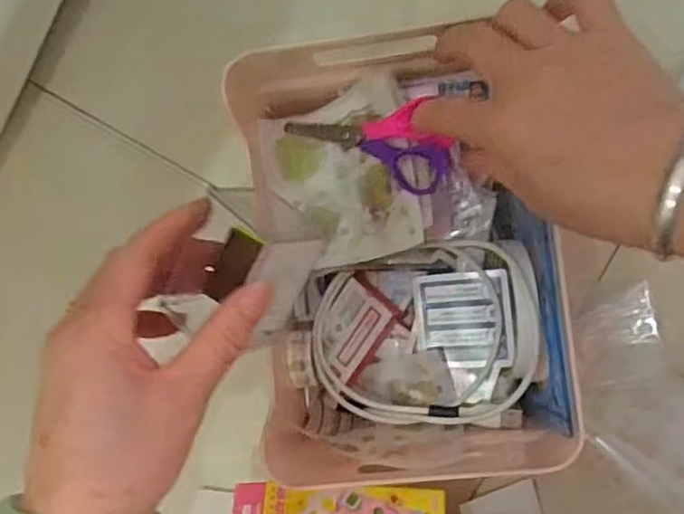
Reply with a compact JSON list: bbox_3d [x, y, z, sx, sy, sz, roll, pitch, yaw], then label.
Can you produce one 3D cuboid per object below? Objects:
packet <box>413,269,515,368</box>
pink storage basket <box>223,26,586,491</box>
[{"bbox_3d":[0.075,0.038,0.399,0.056,0.006,0.057,-8,86,22],"label":"packet"},{"bbox_3d":[0.033,-0.003,0.386,0.168,0.081,0.253,-7,88,6],"label":"pink storage basket"}]

